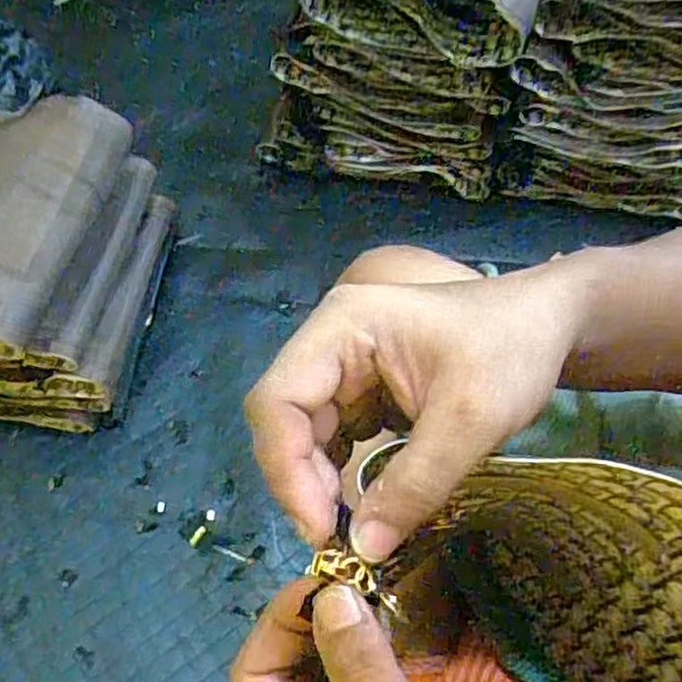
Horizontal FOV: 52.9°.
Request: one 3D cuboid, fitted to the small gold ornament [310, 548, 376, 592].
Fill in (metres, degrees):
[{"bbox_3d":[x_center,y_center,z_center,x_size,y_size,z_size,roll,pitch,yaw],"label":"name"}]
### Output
[{"bbox_3d":[0.002,0.073,0.219,0.022,0.005,0.008,22,59,-9],"label":"small gold ornament"}]

